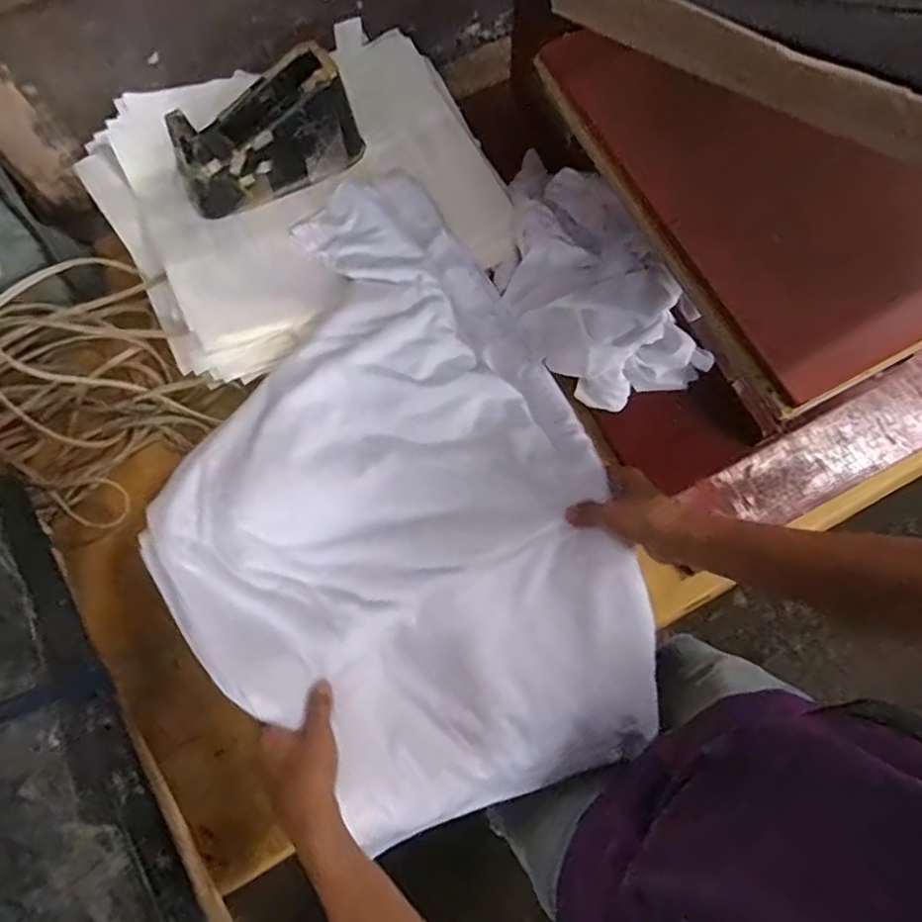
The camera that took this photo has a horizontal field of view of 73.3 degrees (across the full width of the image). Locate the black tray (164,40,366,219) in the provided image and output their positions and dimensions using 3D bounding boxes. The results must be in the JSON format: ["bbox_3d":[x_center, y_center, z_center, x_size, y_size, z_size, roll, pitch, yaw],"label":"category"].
[{"bbox_3d":[-0.217,-0.359,0.689,0.200,0.099,0.085,-35,78,-10],"label":"black tray"}]

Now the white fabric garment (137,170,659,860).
[{"bbox_3d":[-0.073,0.035,0.637,0.430,0.101,0.640,-19,76,-6],"label":"white fabric garment"}]

